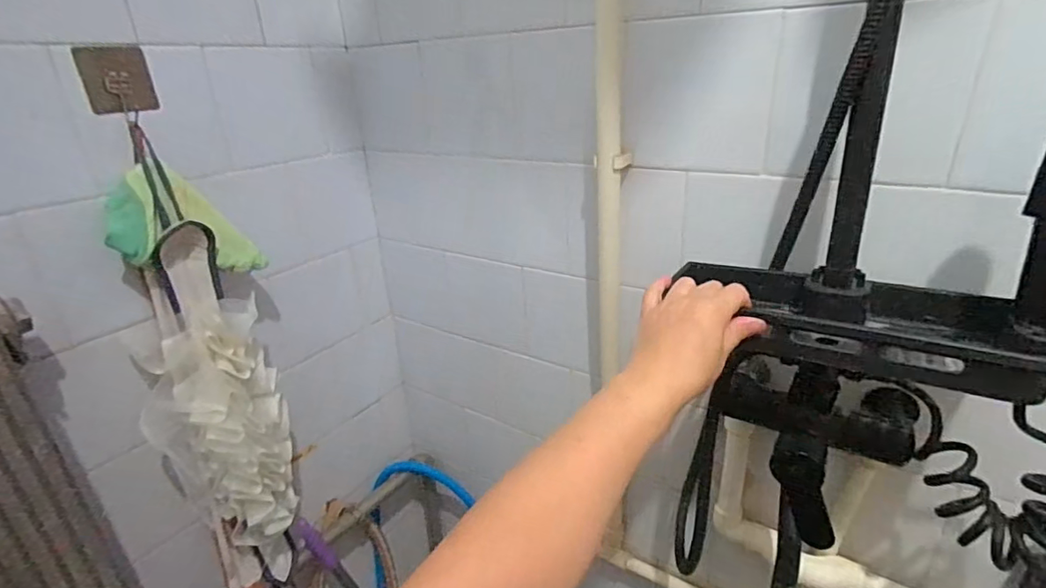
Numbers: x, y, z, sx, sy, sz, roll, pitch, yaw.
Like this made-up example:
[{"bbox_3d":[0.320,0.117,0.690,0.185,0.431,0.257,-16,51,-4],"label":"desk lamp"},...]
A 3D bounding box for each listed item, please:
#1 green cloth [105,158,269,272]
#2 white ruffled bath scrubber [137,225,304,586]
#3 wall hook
[{"bbox_3d":[-0.385,-0.077,0.601,0.141,0.126,0.050,-16,27,-27],"label":"green cloth"},{"bbox_3d":[-0.383,0.173,0.673,0.116,0.479,0.097,-2,24,3],"label":"white ruffled bath scrubber"},{"bbox_3d":[-0.438,-0.229,0.571,0.010,0.072,0.069,2,24,27],"label":"wall hook"}]

